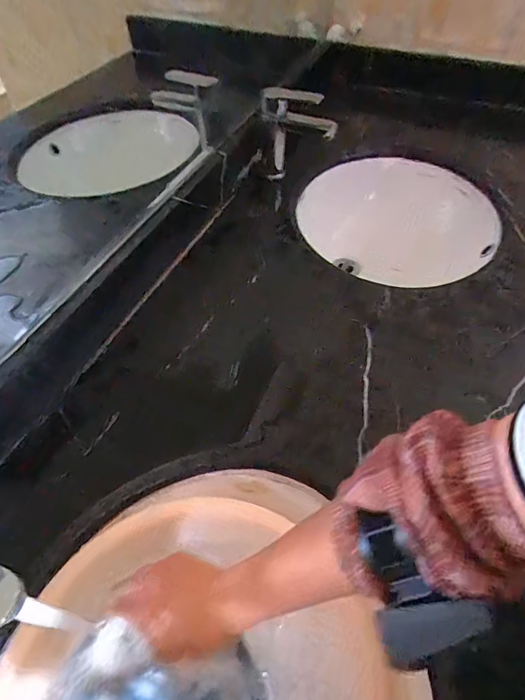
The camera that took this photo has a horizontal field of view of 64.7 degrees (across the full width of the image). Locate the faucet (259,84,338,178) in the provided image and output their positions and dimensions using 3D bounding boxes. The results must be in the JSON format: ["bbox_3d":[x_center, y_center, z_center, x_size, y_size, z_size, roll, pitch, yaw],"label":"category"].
[{"bbox_3d":[0.061,-0.380,0.746,0.128,0.166,0.052,32,58,23],"label":"faucet"}]

